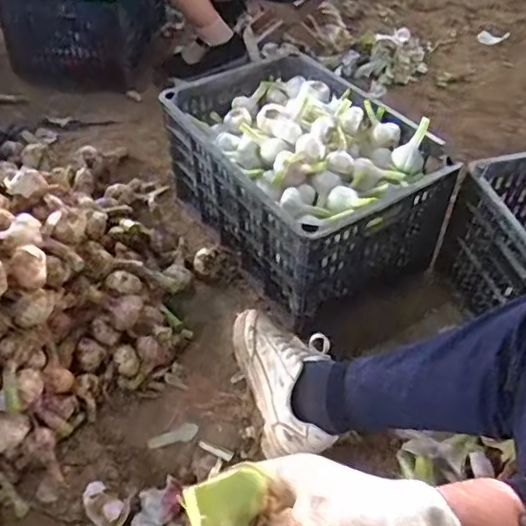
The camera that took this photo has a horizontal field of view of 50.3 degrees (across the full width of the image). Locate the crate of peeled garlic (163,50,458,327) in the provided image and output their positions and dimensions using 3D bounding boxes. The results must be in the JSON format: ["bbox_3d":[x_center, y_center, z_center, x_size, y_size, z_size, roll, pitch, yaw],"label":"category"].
[{"bbox_3d":[0.059,-0.153,0.980,0.308,0.240,0.458,-24,54,-25],"label":"crate of peeled garlic"}]

